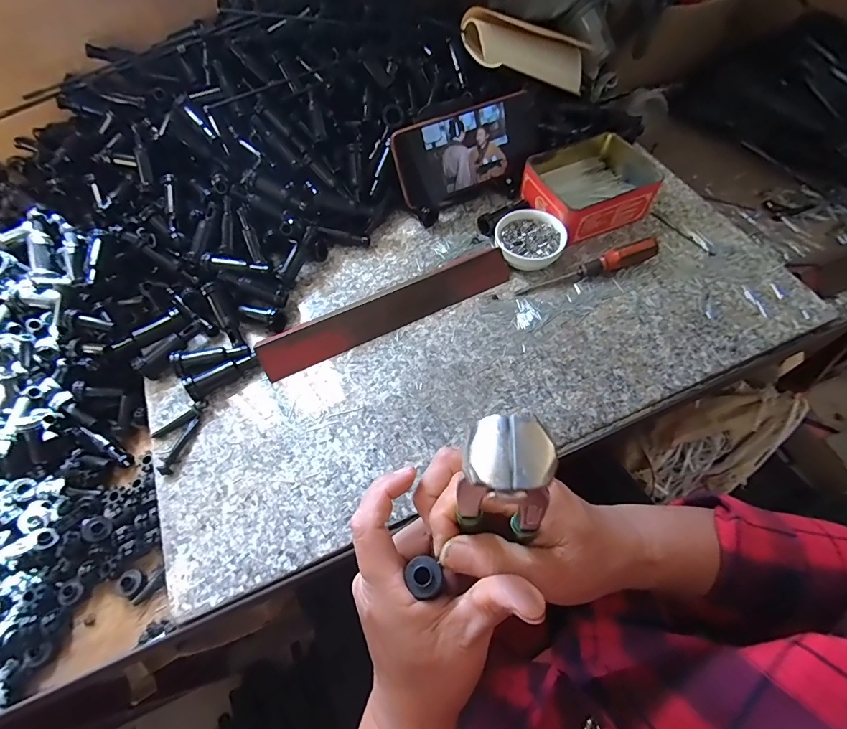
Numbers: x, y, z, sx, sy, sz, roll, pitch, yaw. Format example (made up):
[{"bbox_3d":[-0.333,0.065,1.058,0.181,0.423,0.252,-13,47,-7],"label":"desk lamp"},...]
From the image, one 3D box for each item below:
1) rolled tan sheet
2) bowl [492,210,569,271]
[{"bbox_3d":[0.143,-0.394,0.521,0.209,0.047,0.065,-16,58,-36],"label":"rolled tan sheet"},{"bbox_3d":[0.111,-0.128,0.437,0.070,0.029,0.068,-1,61,1],"label":"bowl"}]

